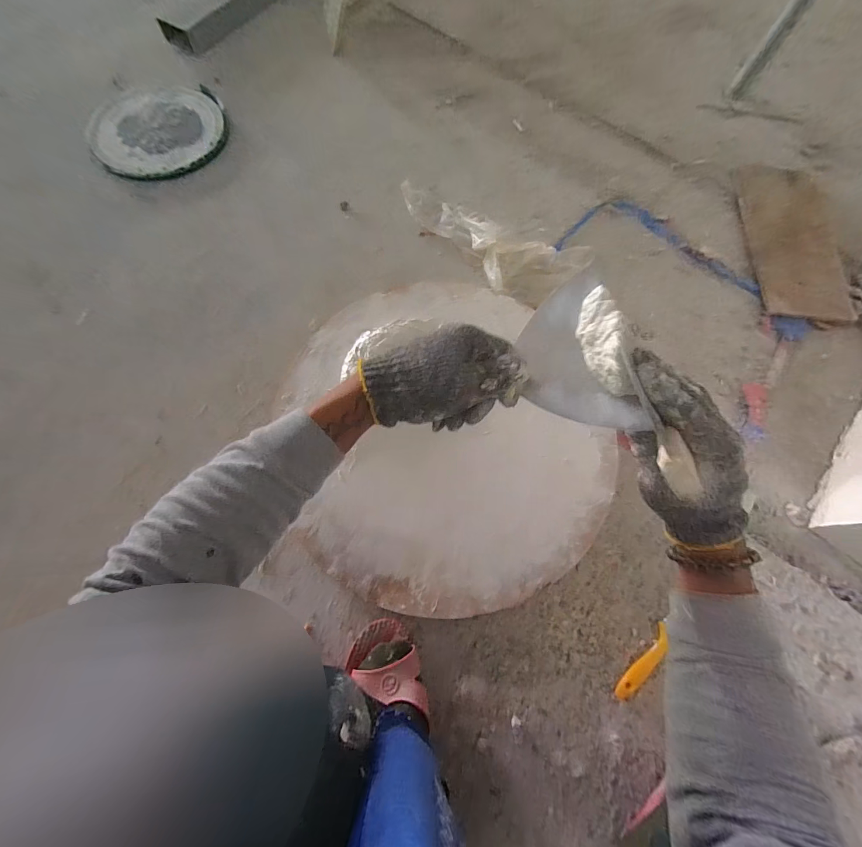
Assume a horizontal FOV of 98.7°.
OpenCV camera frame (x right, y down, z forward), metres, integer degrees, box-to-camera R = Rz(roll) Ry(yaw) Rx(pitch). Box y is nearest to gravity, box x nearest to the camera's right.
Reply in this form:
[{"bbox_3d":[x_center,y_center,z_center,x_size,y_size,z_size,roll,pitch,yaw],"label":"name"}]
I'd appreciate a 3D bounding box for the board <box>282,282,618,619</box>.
[{"bbox_3d":[0.024,0.010,0.655,0.505,0.048,0.595,-11,73,-6],"label":"board"}]

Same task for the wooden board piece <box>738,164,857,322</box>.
[{"bbox_3d":[0.835,-0.420,0.845,0.221,0.019,0.408,6,72,0],"label":"wooden board piece"}]

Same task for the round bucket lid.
[{"bbox_3d":[-0.640,-0.690,0.871,0.298,0.013,0.294,1,72,-2],"label":"round bucket lid"}]

